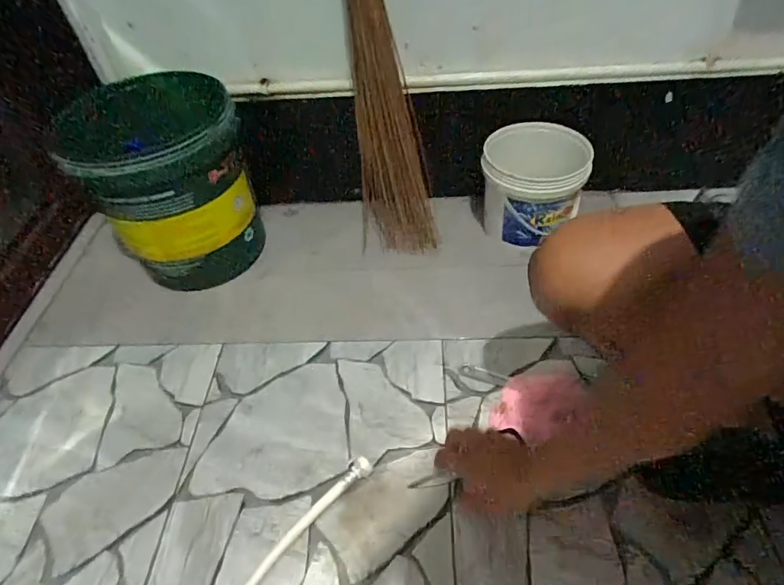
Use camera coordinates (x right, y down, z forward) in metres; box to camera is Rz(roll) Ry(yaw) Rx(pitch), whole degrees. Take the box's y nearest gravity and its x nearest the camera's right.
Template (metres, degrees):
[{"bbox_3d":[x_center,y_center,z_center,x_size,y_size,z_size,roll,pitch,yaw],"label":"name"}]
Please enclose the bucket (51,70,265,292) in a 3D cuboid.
[{"bbox_3d":[-0.400,-0.205,0.913,0.250,0.321,0.270,-13,49,-6],"label":"bucket"}]

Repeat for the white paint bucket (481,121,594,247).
[{"bbox_3d":[0.279,-0.207,0.947,0.190,0.185,0.199,8,50,13],"label":"white paint bucket"}]

